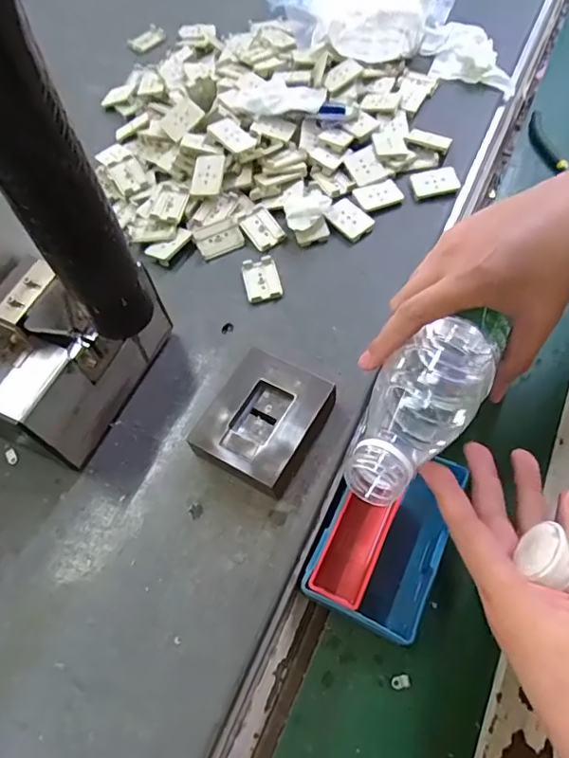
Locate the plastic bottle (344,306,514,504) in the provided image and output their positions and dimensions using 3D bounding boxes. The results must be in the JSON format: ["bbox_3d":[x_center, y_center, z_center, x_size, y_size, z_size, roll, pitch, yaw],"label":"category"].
[{"bbox_3d":[0.076,0.015,0.301,0.056,0.060,0.124,33,55,14],"label":"plastic bottle"}]

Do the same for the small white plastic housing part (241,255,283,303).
[{"bbox_3d":[-0.018,-0.080,0.421,0.027,0.004,0.040,-12,61,-3],"label":"small white plastic housing part"}]

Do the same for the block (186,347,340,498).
[{"bbox_3d":[-0.014,0.030,0.350,0.070,0.032,0.083,25,65,17],"label":"block"}]

